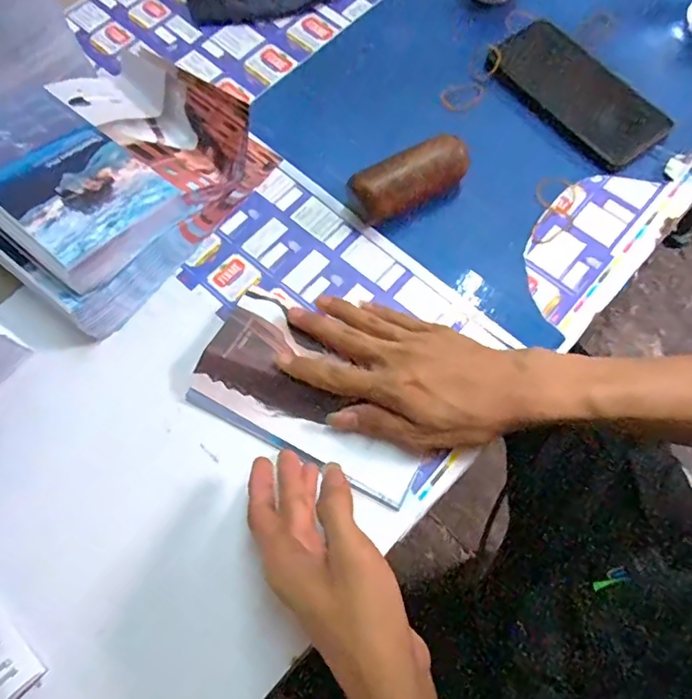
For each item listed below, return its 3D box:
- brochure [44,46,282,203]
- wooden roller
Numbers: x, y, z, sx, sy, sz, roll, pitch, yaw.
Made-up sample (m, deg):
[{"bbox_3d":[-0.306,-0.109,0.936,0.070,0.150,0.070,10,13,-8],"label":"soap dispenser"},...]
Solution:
[{"bbox_3d":[-0.162,-0.203,0.466,0.191,0.053,0.099,39,75,15],"label":"brochure"},{"bbox_3d":[0.054,-0.139,0.440,0.103,0.039,0.039,-23,70,-7],"label":"wooden roller"}]

